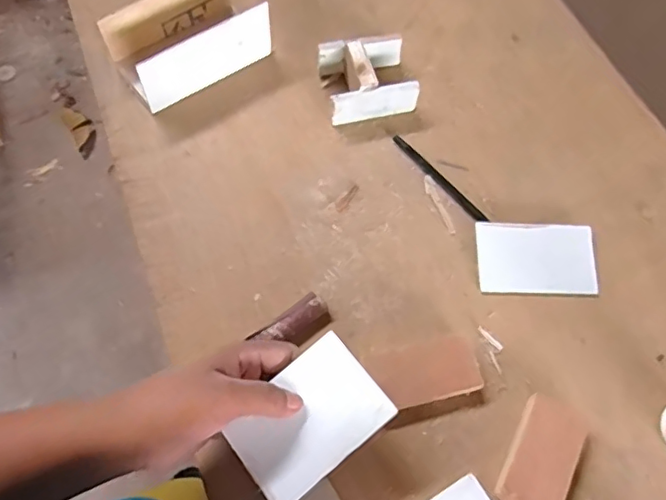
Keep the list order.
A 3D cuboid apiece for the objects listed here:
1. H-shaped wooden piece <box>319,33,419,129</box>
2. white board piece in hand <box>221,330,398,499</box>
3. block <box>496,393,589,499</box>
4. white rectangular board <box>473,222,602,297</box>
[{"bbox_3d":[0.035,-0.173,0.570,0.088,0.043,0.076,-11,65,-6],"label":"H-shaped wooden piece"},{"bbox_3d":[-0.017,0.115,0.383,0.101,0.004,0.070,-38,82,-9],"label":"white board piece in hand"},{"bbox_3d":[0.157,0.153,0.421,0.045,0.012,0.083,20,66,27],"label":"block"},{"bbox_3d":[0.181,0.007,0.506,0.103,0.005,0.068,2,62,-2],"label":"white rectangular board"}]

